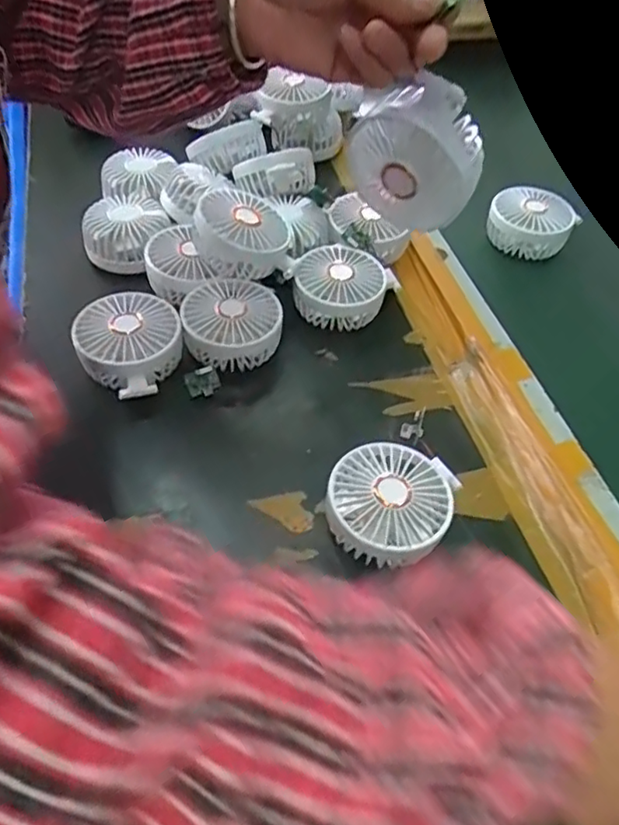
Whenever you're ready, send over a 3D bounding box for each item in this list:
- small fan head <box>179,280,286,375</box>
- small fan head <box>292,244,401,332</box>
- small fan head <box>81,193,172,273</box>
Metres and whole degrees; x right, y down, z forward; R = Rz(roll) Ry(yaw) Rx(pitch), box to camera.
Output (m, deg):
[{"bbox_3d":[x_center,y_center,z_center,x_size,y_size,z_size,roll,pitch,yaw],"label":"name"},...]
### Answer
[{"bbox_3d":[-0.067,-0.075,0.543,0.089,0.050,0.084,8,51,6],"label":"small fan head"},{"bbox_3d":[0.031,-0.118,0.581,0.080,0.047,0.087,23,54,18],"label":"small fan head"},{"bbox_3d":[-0.186,-0.183,0.614,0.083,0.041,0.087,-16,52,-13],"label":"small fan head"}]

